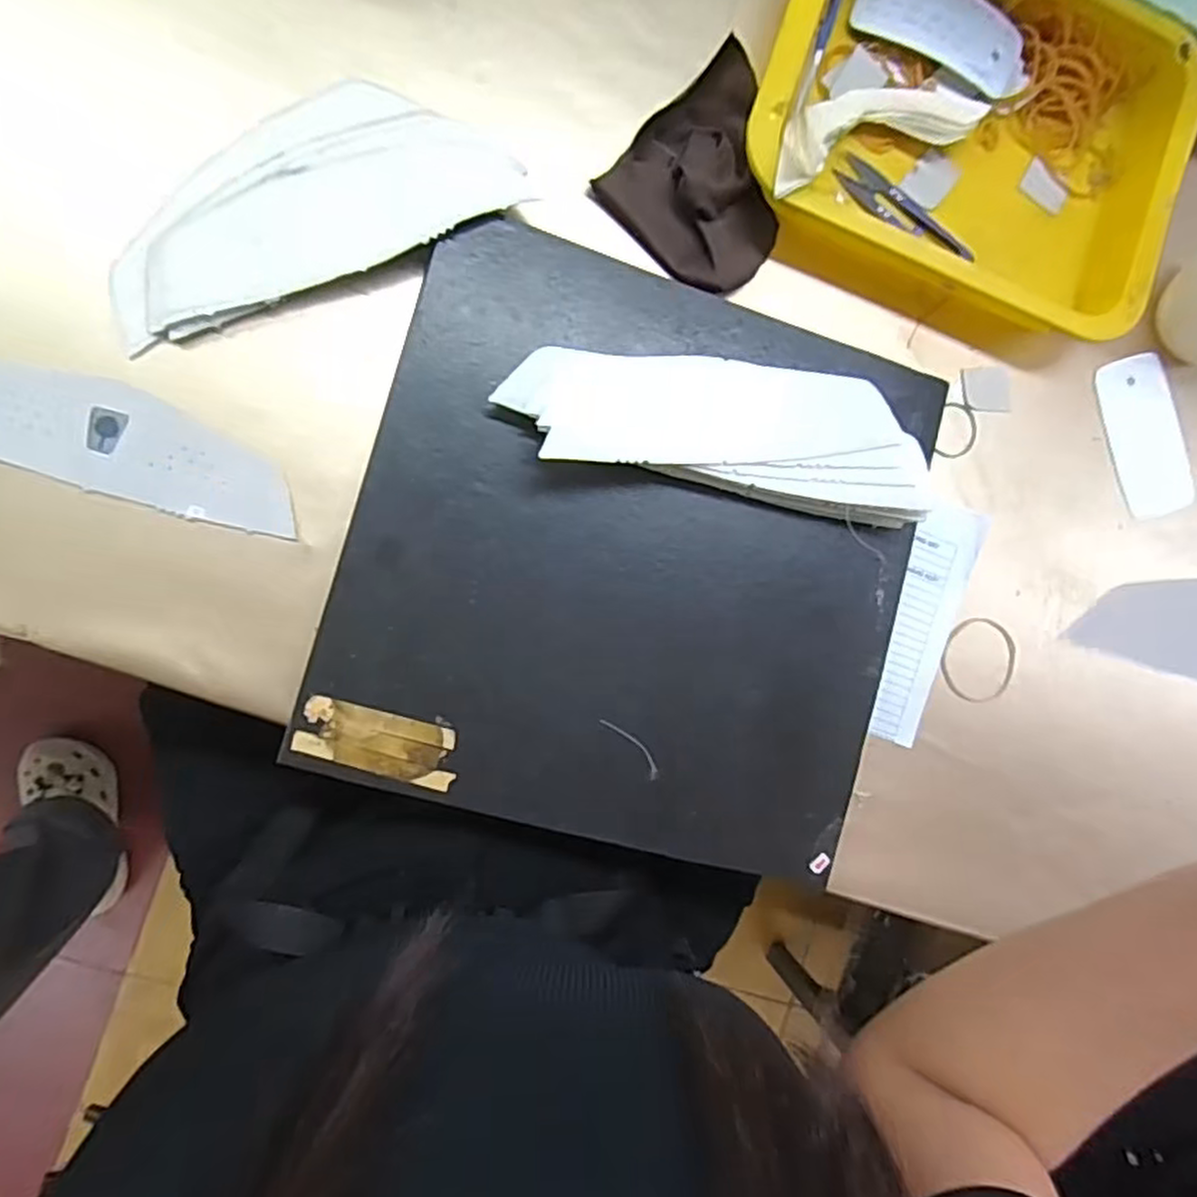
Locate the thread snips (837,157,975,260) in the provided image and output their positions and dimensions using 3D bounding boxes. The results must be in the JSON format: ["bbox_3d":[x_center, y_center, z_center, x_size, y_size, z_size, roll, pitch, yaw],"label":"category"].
[{"bbox_3d":[0.183,-0.229,0.438,0.095,0.007,0.024,39,85,-8],"label":"thread snips"}]

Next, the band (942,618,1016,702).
[{"bbox_3d":[0.240,0.039,0.454,0.053,0.006,0.053,0,91,-9],"label":"band"}]

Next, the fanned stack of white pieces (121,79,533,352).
[{"bbox_3d":[-0.151,-0.212,0.376,0.217,0.023,0.096,-22,95,-8],"label":"fanned stack of white pieces"}]

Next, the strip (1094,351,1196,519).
[{"bbox_3d":[0.358,-0.105,0.472,0.053,0.006,0.102,-16,94,-9],"label":"strip"}]

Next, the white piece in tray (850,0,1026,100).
[{"bbox_3d":[0.206,-0.341,0.436,0.108,0.012,0.047,26,87,-9],"label":"white piece in tray"}]

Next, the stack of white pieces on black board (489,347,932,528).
[{"bbox_3d":[0.065,-0.090,0.384,0.221,0.036,0.067,8,90,-9],"label":"stack of white pieces on black board"}]

